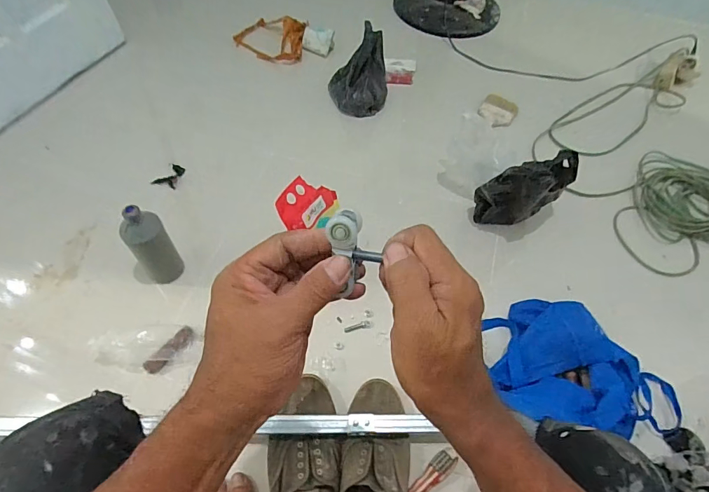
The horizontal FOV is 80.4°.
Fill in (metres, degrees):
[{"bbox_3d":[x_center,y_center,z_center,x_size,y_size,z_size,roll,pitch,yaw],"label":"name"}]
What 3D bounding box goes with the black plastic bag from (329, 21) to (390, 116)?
[{"bbox_3d":[0.018,-0.479,1.175,0.153,0.183,0.147,-15,59,-14],"label":"black plastic bag"}]

